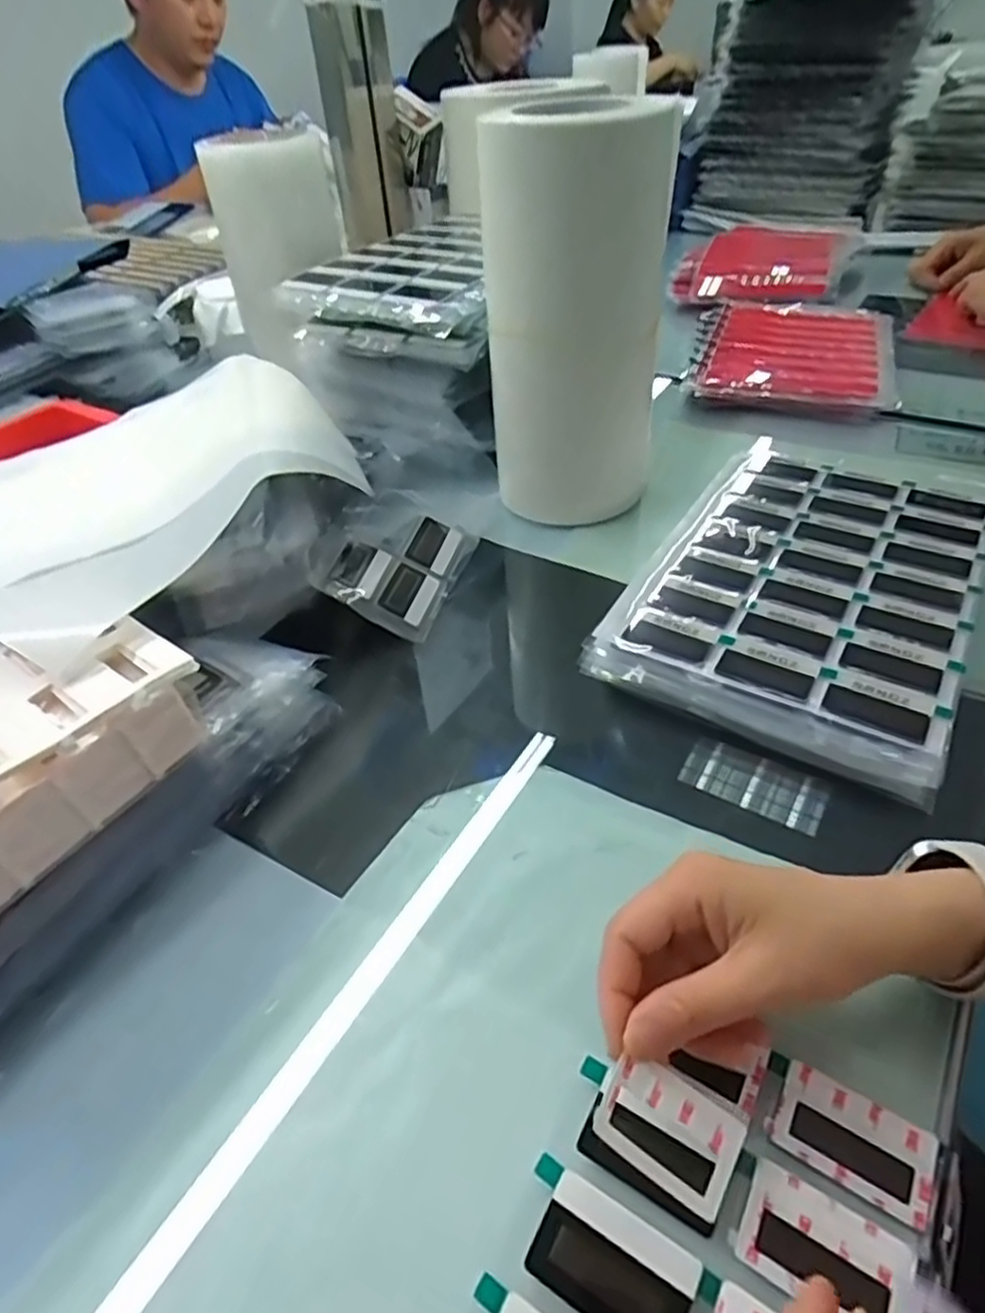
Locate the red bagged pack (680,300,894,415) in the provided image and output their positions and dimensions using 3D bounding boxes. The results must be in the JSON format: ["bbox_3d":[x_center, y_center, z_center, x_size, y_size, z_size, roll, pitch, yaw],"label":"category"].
[{"bbox_3d":[0.344,-0.355,0.802,0.220,0.029,0.285,9,44,14],"label":"red bagged pack"}]

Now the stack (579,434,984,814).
[{"bbox_3d":[0.220,-0.054,0.493,0.206,0.028,0.302,21,48,25],"label":"stack"}]

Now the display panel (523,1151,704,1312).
[{"bbox_3d":[0.039,0.213,0.248,0.061,0.004,0.034,20,48,24],"label":"display panel"}]

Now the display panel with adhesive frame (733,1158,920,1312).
[{"bbox_3d":[0.116,0.206,0.244,0.053,0.005,0.034,20,48,24],"label":"display panel with adhesive frame"}]

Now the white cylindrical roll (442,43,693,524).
[{"bbox_3d":[0.061,-0.248,0.533,0.130,0.287,0.109,13,45,18],"label":"white cylindrical roll"}]

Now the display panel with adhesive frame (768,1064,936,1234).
[{"bbox_3d":[0.139,0.185,0.269,0.054,0.004,0.035,20,48,24],"label":"display panel with adhesive frame"}]

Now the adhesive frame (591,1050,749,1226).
[{"bbox_3d":[0.065,0.172,0.257,0.052,0.006,0.035,33,58,8],"label":"adhesive frame"}]

